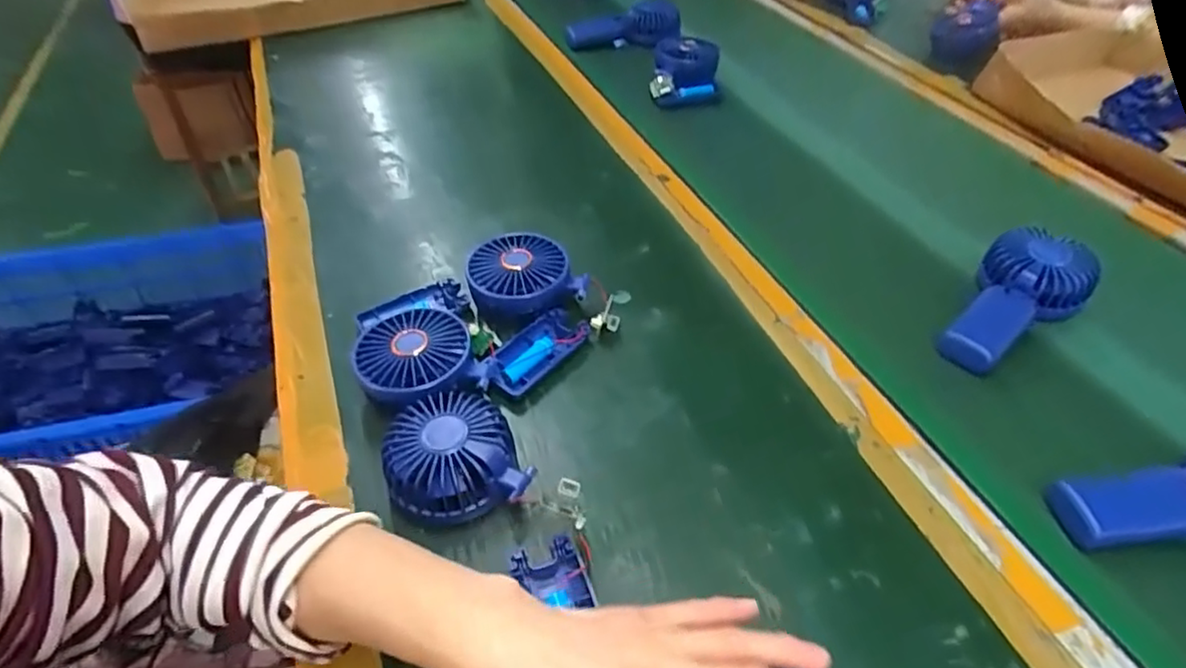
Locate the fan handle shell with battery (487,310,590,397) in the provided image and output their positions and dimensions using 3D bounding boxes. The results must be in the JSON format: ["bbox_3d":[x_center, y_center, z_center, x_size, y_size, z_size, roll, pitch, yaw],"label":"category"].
[{"bbox_3d":[-0.046,0.017,0.512,0.042,0.025,0.088,31,52,27],"label":"fan handle shell with battery"}]

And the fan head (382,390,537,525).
[{"bbox_3d":[-0.093,0.081,0.429,0.088,0.047,0.083,-8,45,-9],"label":"fan head"}]

